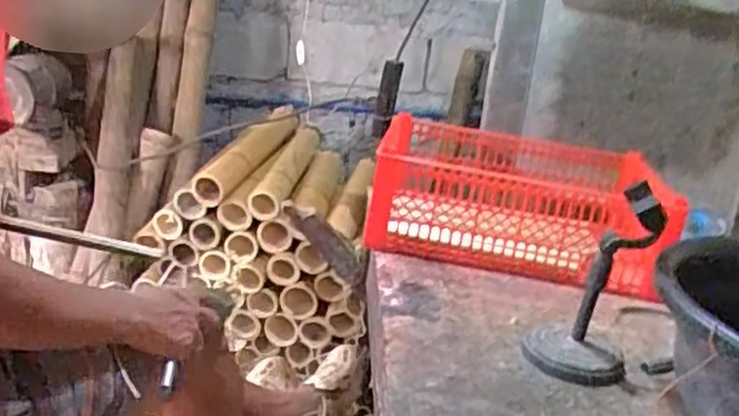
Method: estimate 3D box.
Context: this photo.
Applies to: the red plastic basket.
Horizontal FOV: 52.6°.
[{"bbox_3d":[0.227,-0.011,1.187,0.424,0.150,0.321,9,19,5],"label":"red plastic basket"}]

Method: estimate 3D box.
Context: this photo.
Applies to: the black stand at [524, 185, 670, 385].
[{"bbox_3d":[0.241,0.078,0.805,0.114,0.198,0.100,12,19,14],"label":"black stand"}]

